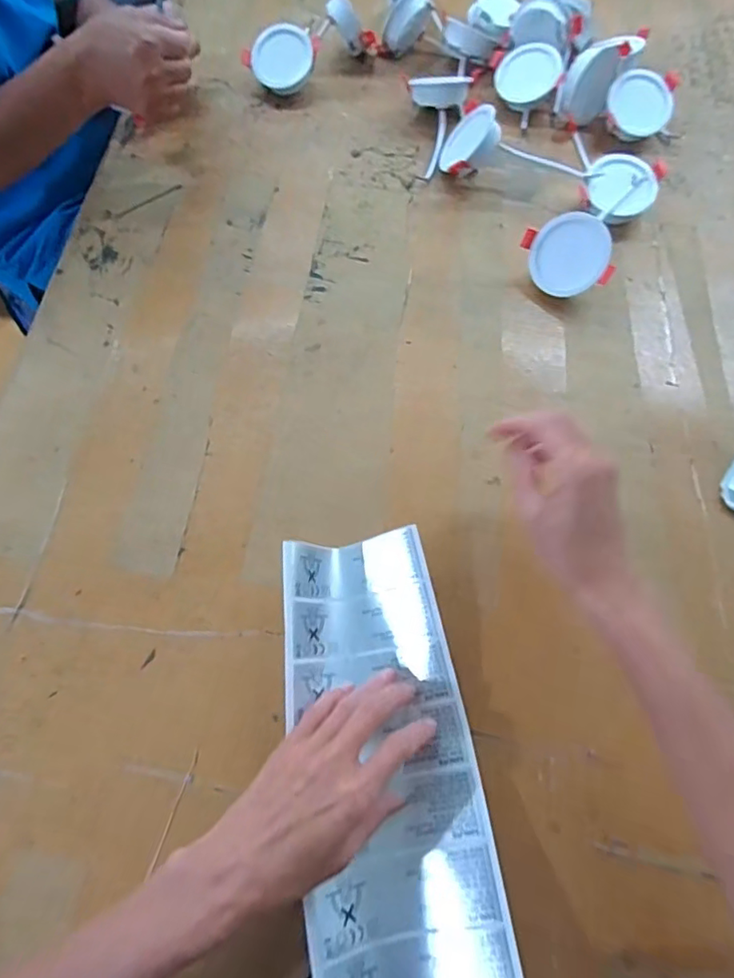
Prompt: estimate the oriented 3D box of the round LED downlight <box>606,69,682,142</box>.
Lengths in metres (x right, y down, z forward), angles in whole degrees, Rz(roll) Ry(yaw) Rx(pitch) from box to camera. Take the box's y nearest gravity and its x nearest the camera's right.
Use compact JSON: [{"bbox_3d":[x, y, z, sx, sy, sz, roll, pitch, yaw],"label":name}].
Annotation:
[{"bbox_3d":[0.306,-0.431,0.617,0.074,0.025,0.070,4,103,-1],"label":"round LED downlight"}]

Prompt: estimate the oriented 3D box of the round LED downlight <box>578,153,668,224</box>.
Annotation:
[{"bbox_3d":[0.260,-0.307,0.569,0.072,0.037,0.081,27,69,11],"label":"round LED downlight"}]

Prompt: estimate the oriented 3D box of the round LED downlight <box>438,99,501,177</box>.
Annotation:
[{"bbox_3d":[0.109,-0.366,0.579,0.070,0.024,0.066,-48,45,19],"label":"round LED downlight"}]

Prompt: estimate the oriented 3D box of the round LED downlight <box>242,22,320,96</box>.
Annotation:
[{"bbox_3d":[-0.098,-0.502,0.637,0.069,0.022,0.070,35,105,-13],"label":"round LED downlight"}]

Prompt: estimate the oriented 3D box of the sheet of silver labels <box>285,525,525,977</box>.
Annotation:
[{"bbox_3d":[0.014,0.172,0.367,0.121,0.037,0.290,-9,66,-3],"label":"sheet of silver labels"}]

